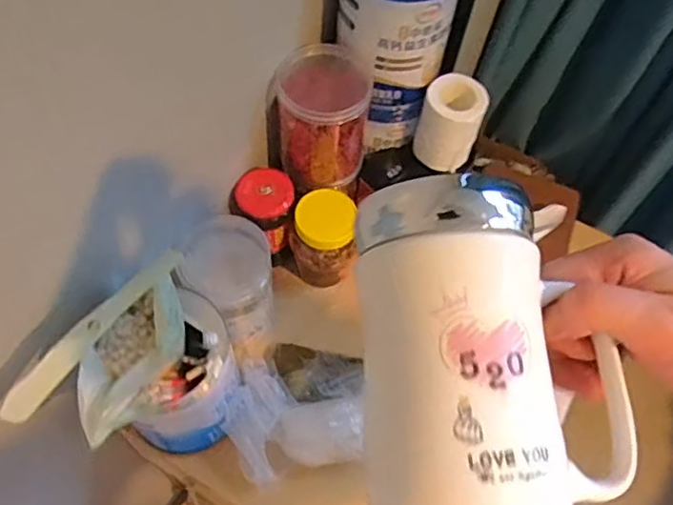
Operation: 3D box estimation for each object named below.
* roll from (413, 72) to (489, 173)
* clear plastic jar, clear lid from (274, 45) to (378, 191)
[{"bbox_3d":[0.133,-0.152,0.738,0.068,0.104,0.058,18,61,6],"label":"roll"},{"bbox_3d":[-0.014,-0.153,0.710,0.098,0.142,0.102,2,61,-3],"label":"clear plastic jar, clear lid"}]

